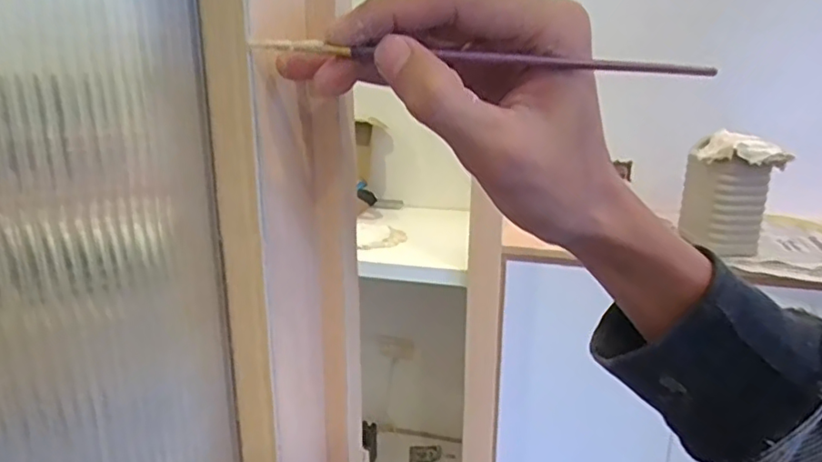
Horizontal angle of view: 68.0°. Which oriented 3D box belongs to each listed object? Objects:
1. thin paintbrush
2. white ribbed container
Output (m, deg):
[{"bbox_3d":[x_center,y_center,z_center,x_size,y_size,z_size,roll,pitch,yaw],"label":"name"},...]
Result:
[{"bbox_3d":[0.022,-0.060,0.212,0.160,0.004,0.005,5,18,5],"label":"thin paintbrush"},{"bbox_3d":[0.659,-0.080,1.267,0.167,0.243,0.132,8,19,21],"label":"white ribbed container"}]

